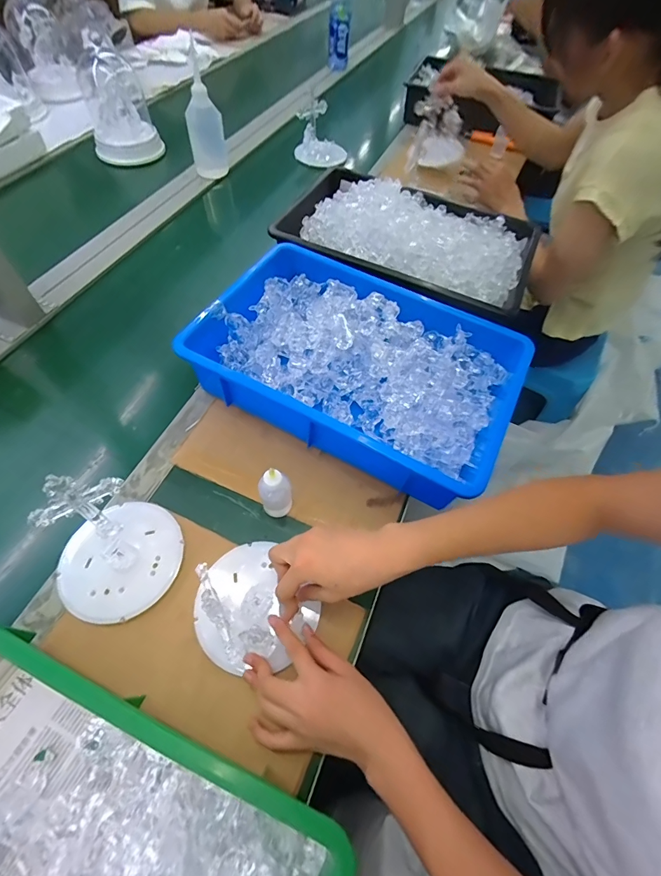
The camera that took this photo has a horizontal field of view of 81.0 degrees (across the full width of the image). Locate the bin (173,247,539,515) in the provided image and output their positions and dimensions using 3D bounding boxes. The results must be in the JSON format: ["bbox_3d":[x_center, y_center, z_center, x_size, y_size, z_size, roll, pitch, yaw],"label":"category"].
[{"bbox_3d":[0.038,-0.103,0.554,0.410,0.096,0.278,26,61,12],"label":"bin"}]

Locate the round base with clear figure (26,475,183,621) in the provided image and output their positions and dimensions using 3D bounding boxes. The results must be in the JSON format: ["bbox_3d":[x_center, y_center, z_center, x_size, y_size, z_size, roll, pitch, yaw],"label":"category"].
[{"bbox_3d":[-0.231,0.109,0.391,0.118,0.124,0.125,2,59,-3],"label":"round base with clear figure"}]

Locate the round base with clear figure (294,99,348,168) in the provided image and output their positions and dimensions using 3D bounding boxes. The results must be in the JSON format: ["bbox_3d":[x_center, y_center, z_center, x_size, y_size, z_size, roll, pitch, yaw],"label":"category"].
[{"bbox_3d":[-0.026,-0.794,1.012,0.131,0.100,0.125,2,59,-3],"label":"round base with clear figure"}]

